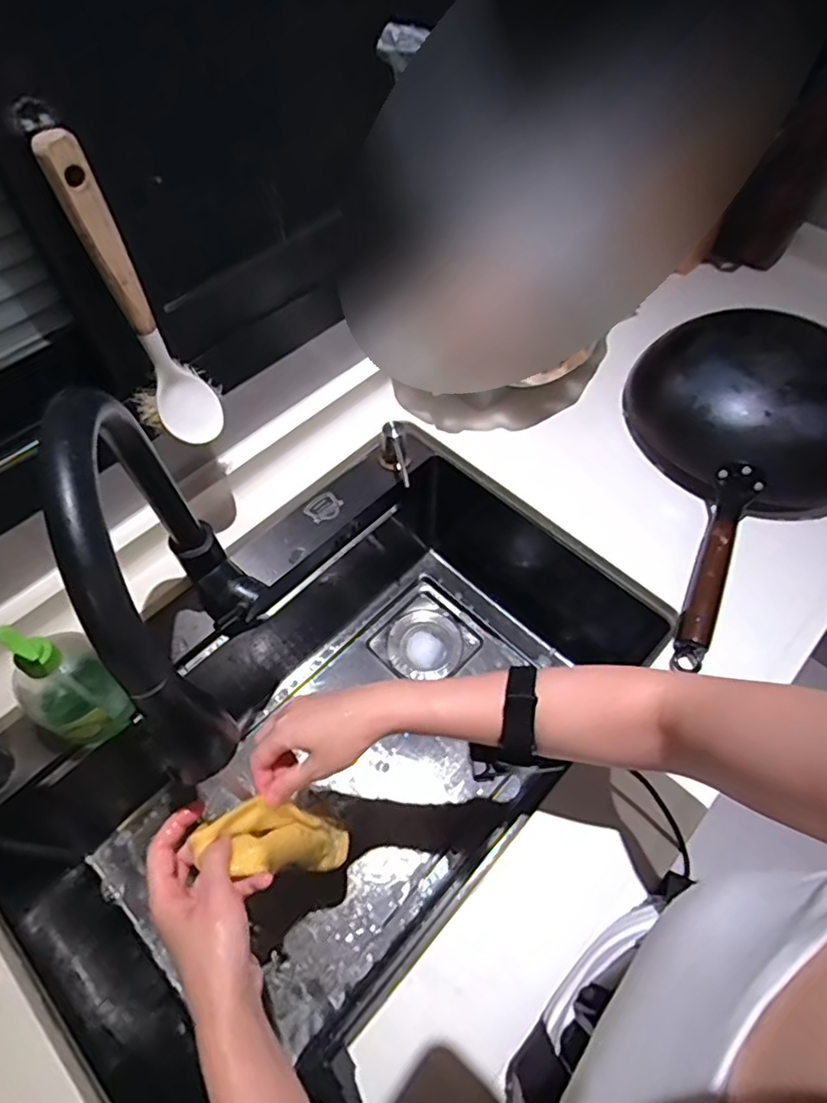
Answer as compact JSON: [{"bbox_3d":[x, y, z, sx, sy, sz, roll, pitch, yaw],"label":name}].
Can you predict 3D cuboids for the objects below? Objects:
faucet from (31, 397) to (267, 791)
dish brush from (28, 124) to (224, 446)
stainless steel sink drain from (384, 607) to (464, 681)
[{"bbox_3d":[-0.169,0.025,0.443,0.062,0.306,0.252,-15,60,-10],"label":"faucet"},{"bbox_3d":[-0.215,-0.189,0.472,0.068,0.236,0.064,-20,61,-13],"label":"dish brush"},{"bbox_3d":[0.015,0.140,0.908,0.112,0.029,0.102,0,58,-1],"label":"stainless steel sink drain"}]

